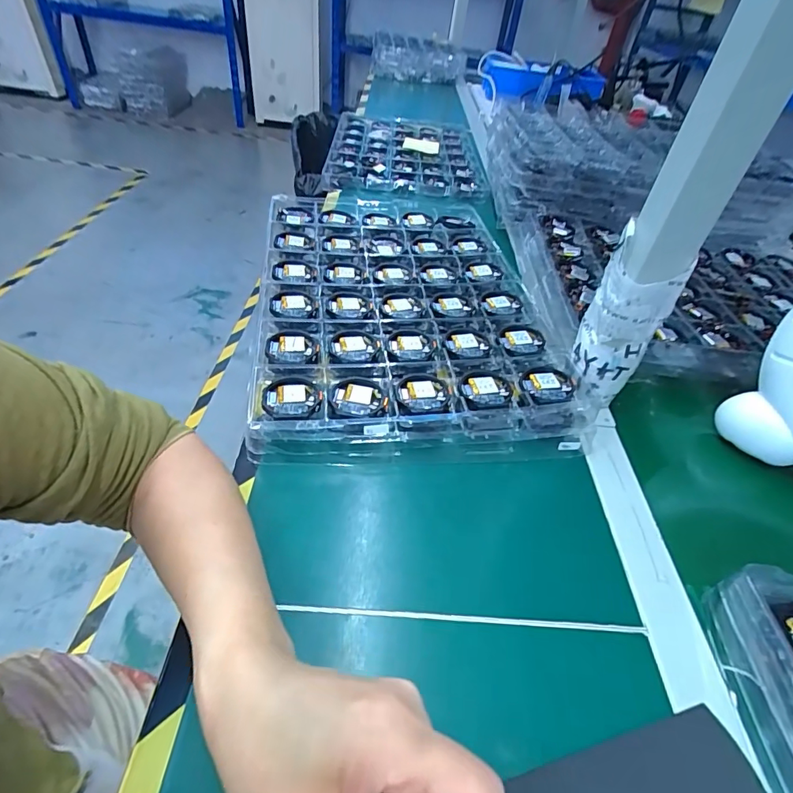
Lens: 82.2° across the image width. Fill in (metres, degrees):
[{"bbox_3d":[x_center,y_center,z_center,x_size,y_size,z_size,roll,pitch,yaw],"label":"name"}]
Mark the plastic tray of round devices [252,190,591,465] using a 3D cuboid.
[{"bbox_3d":[-0.001,-0.119,0.515,0.289,0.031,0.443,-3,47,-7],"label":"plastic tray of round devices"}]

